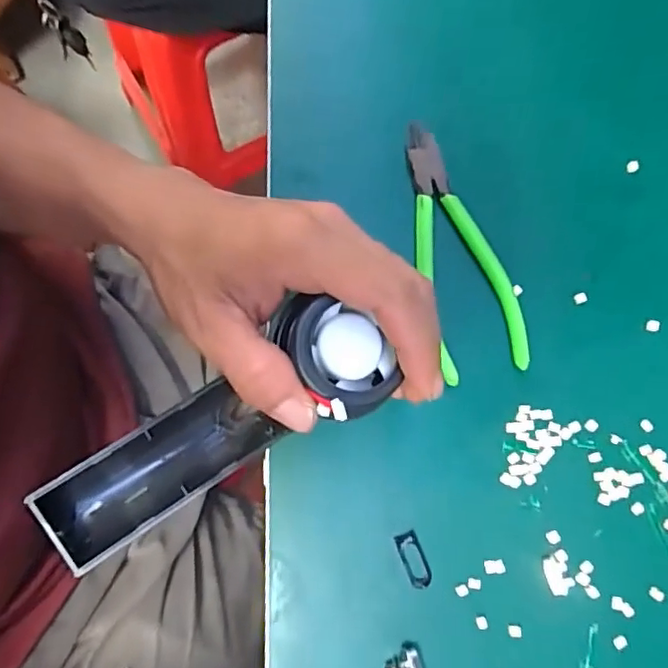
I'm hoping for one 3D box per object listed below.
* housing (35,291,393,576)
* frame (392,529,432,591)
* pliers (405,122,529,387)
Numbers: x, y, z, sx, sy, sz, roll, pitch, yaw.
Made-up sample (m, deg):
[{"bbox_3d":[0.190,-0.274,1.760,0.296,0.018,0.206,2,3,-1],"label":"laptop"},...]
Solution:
[{"bbox_3d":[-0.046,0.038,0.237,0.148,0.038,0.047,-32,79,3],"label":"housing"},{"bbox_3d":[0.042,0.119,0.304,0.012,0.004,0.028,-21,78,-5],"label":"frame"},{"bbox_3d":[0.072,-0.052,0.335,0.050,0.011,0.154,-11,77,-3],"label":"pliers"}]

